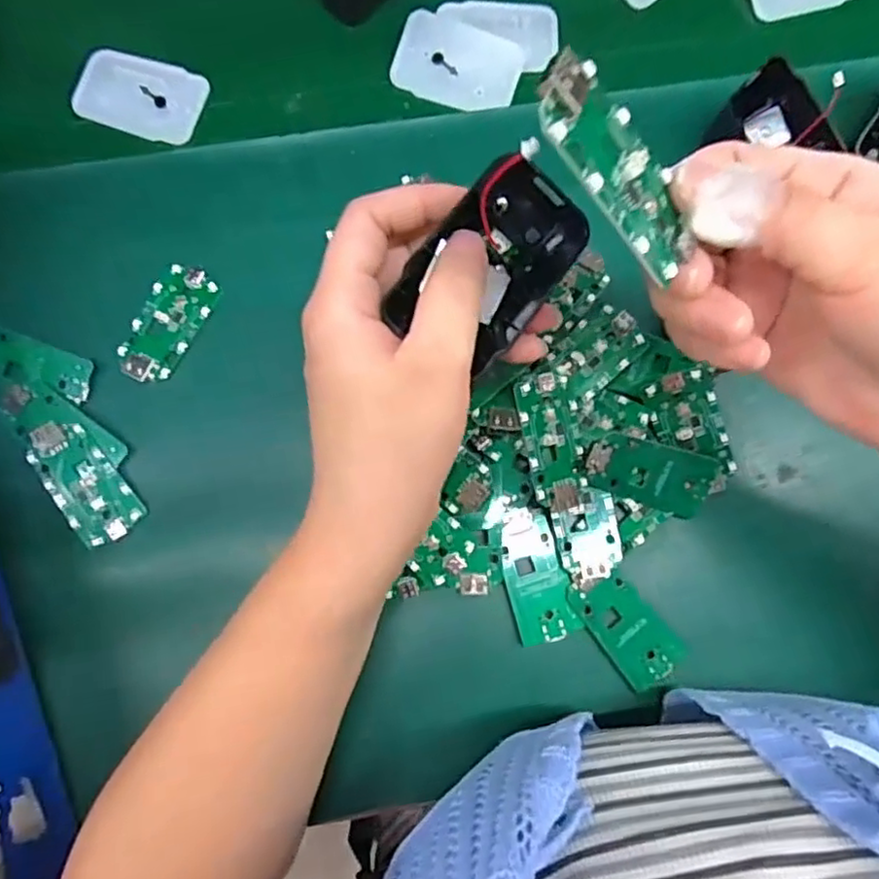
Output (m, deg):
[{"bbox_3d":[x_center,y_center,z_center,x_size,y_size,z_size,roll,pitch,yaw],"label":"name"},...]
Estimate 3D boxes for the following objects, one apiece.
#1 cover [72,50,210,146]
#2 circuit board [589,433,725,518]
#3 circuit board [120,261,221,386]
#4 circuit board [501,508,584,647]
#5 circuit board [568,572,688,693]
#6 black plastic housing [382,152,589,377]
[{"bbox_3d":[-0.168,-0.191,0.364,0.068,0.009,0.044,15,81,2],"label":"cover"},{"bbox_3d":[0.105,0.018,0.319,0.067,0.007,0.032,14,101,-7],"label":"circuit board"},{"bbox_3d":[-0.140,-0.059,0.336,0.031,0.004,0.063,27,82,-1],"label":"circuit board"},{"bbox_3d":[0.046,0.066,0.317,0.028,0.004,0.062,-16,81,-3],"label":"circuit board"},{"bbox_3d":[0.091,0.090,0.315,0.031,0.005,0.057,-36,83,-6],"label":"circuit board"},{"bbox_3d":[0.019,-0.062,0.227,0.047,0.010,0.077,41,80,-32],"label":"black plastic housing"}]

